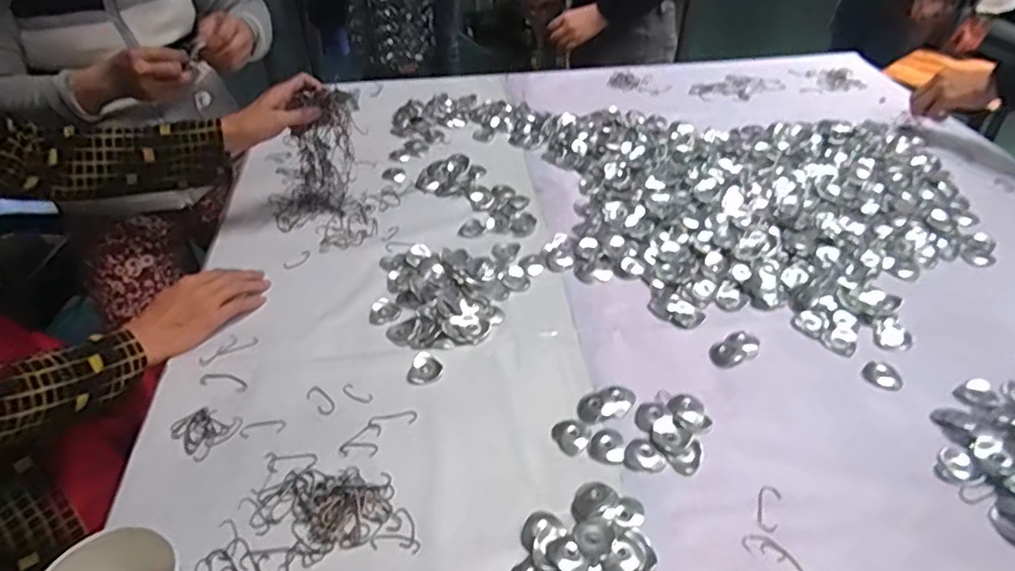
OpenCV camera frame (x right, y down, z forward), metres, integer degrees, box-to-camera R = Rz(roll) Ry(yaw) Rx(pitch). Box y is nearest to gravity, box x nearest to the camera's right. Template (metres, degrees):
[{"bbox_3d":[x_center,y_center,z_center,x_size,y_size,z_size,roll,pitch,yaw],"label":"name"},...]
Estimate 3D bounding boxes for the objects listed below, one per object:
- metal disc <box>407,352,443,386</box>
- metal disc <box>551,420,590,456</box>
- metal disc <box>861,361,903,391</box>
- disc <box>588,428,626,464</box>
[{"bbox_3d":[-0.086,0.088,0.649,0.033,0.005,0.041,9,41,12],"label":"metal disc"},{"bbox_3d":[0.062,0.144,0.588,0.033,0.008,0.034,0,40,0],"label":"metal disc"},{"bbox_3d":[0.395,0.095,0.645,0.036,0.005,0.037,0,40,0],"label":"metal disc"},{"bbox_3d":[0.094,0.151,0.579,0.032,0.010,0.035,0,40,0],"label":"disc"}]

